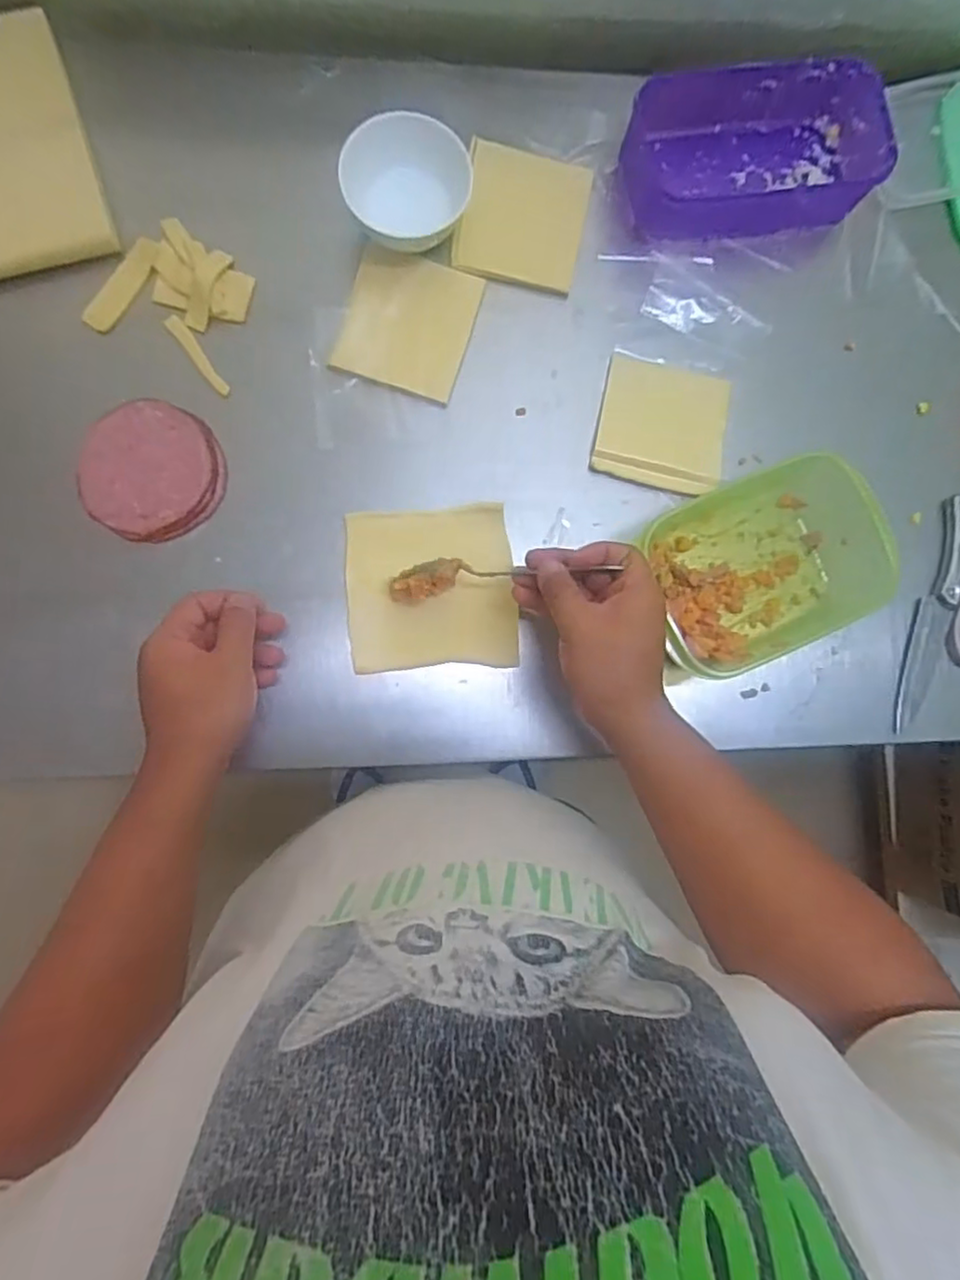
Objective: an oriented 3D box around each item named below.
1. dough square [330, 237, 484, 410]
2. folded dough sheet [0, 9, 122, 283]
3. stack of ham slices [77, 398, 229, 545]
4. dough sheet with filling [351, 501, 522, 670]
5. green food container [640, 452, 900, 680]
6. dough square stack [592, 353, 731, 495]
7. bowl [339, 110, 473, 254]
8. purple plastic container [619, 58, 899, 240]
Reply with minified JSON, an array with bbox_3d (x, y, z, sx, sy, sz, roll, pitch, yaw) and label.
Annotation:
[{"bbox_3d":[-0.057,-0.257,0.528,0.097,0.007,0.110,16,85,-4],"label":"dough square"},{"bbox_3d":[-0.367,-0.384,0.503,0.114,0.013,0.194,-17,87,-6],"label":"folded dough sheet"},{"bbox_3d":[-0.252,-0.129,0.497,0.104,0.008,0.103,-38,90,-7],"label":"stack of ham slices"},{"bbox_3d":[-0.037,-0.041,0.497,0.127,0.038,0.122,-4,86,-5],"label":"dough sheet with filling"},{"bbox_3d":[0.222,-0.061,0.513,0.201,0.061,0.135,-24,88,-6],"label":"green food container"},{"bbox_3d":[0.153,-0.179,0.541,0.102,0.012,0.101,12,85,-4],"label":"dough square stack"},{"bbox_3d":[-0.058,-0.353,0.513,0.098,0.053,0.085,-7,86,-5],"label":"bowl"},{"bbox_3d":[0.229,-0.412,0.555,0.213,0.051,0.118,-11,87,-6],"label":"purple plastic container"}]

